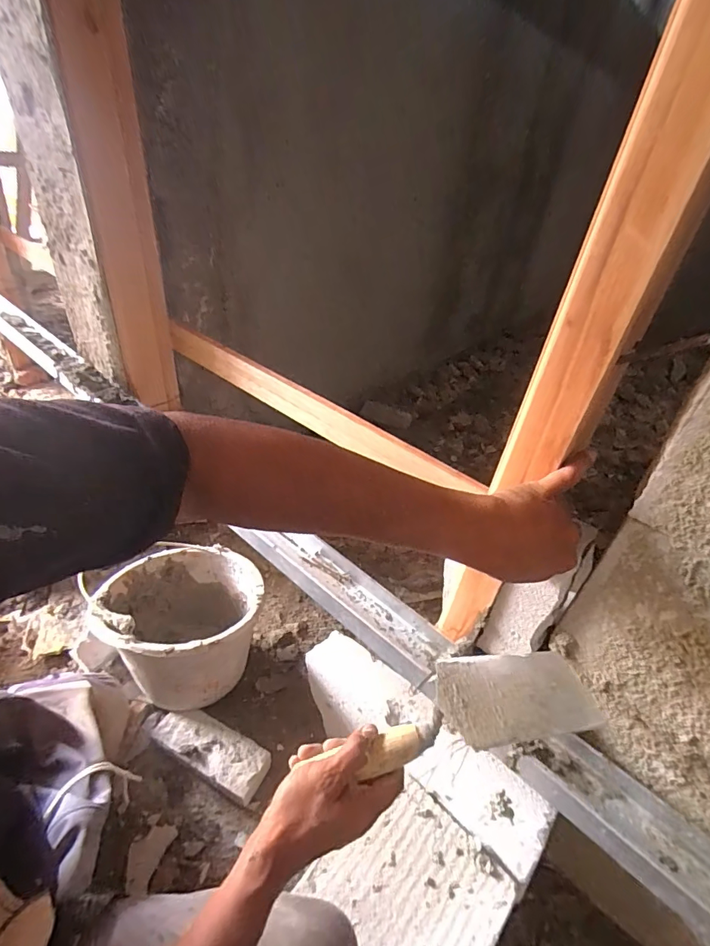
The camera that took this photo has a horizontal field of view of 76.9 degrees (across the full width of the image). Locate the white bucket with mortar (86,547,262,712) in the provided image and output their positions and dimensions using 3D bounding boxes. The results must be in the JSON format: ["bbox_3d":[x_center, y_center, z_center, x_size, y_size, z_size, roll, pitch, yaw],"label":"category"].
[{"bbox_3d":[-0.305,0.260,0.805,0.260,0.195,0.239,5,38,-4],"label":"white bucket with mortar"}]

